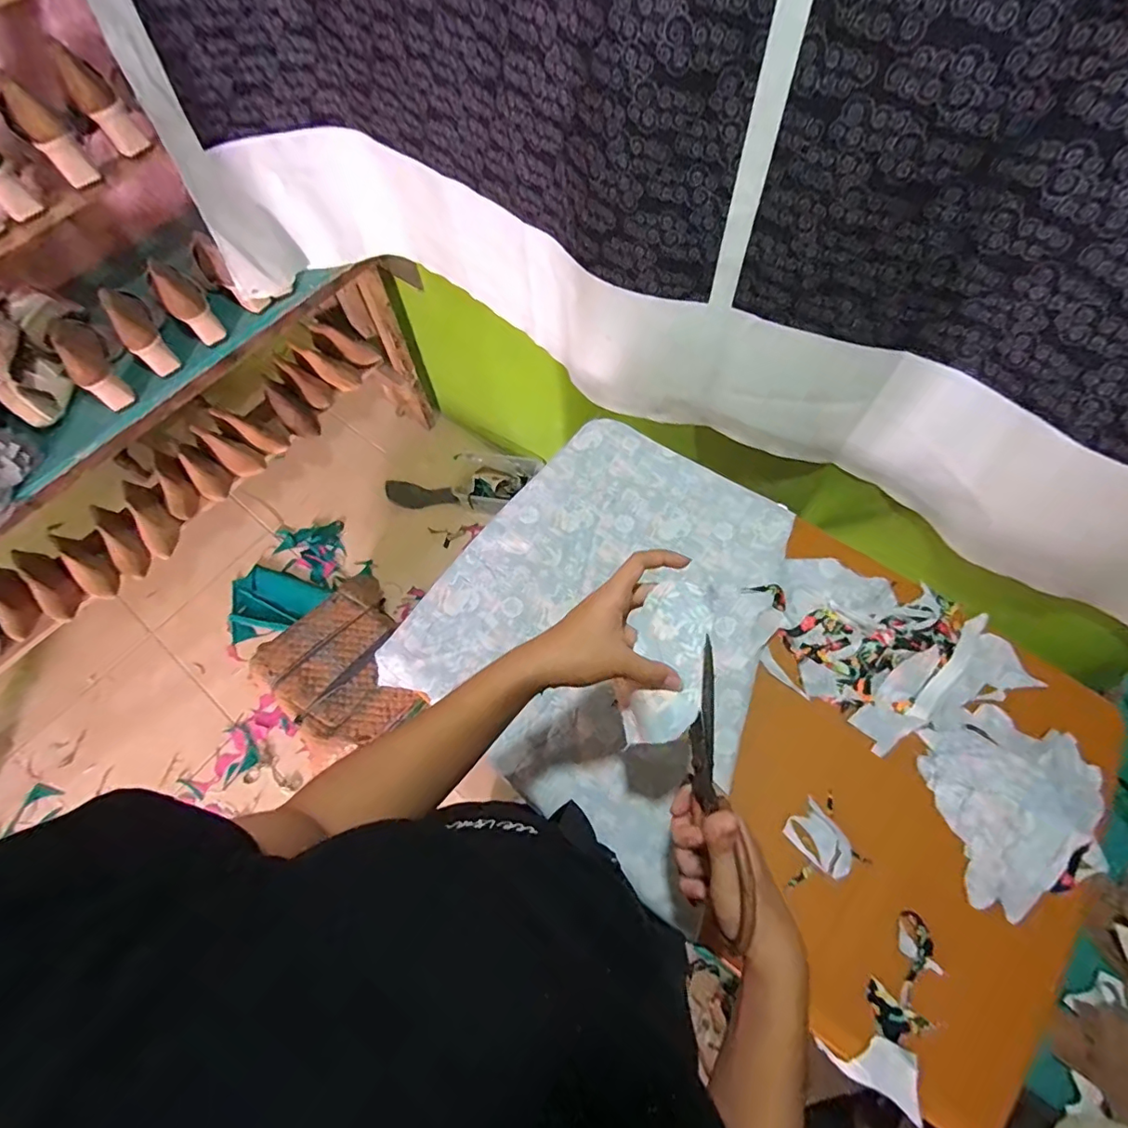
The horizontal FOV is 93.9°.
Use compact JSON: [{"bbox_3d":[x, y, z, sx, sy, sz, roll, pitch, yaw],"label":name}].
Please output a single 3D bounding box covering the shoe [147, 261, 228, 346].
[{"bbox_3d":[-0.712,-0.495,0.994,0.066,0.048,0.161,-37,109,-13],"label":"shoe"}]

